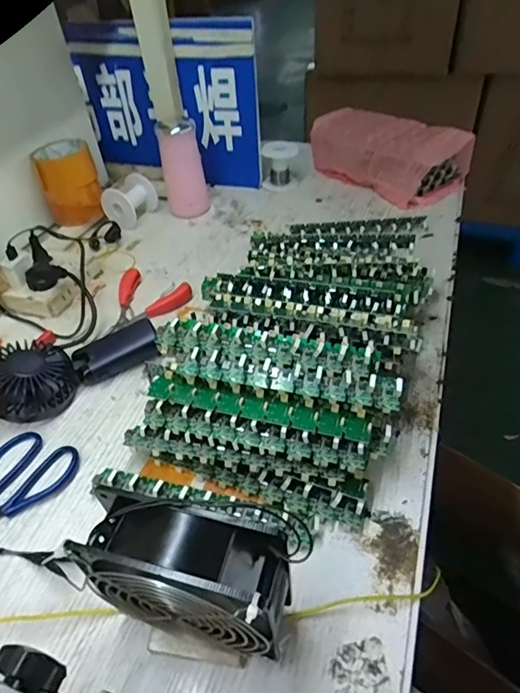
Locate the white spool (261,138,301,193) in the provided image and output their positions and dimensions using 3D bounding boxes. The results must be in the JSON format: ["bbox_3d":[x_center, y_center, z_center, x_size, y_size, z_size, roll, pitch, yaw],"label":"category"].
[{"bbox_3d":[0.032,-0.312,0.816,0.060,0.073,0.056,-10,45,-6],"label":"white spool"}]

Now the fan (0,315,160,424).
[{"bbox_3d":[-0.202,0.013,0.510,0.179,0.057,0.085,-30,49,-23],"label":"fan"}]

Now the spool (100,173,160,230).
[{"bbox_3d":[-0.211,-0.230,0.762,0.063,0.063,0.084,10,46,16],"label":"spool"}]

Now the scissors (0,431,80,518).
[{"bbox_3d":[-0.234,0.127,0.431,0.075,0.011,0.128,32,56,33],"label":"scissors"}]

